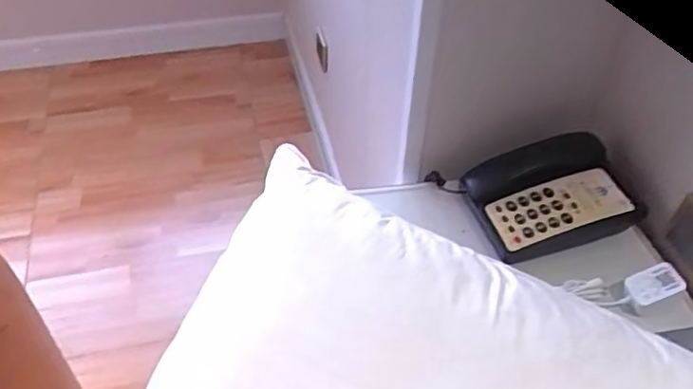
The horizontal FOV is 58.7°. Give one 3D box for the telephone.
[{"bbox_3d":[0.277,0.000,0.841,0.200,0.064,0.158,-11,49,-11],"label":"telephone"}]

